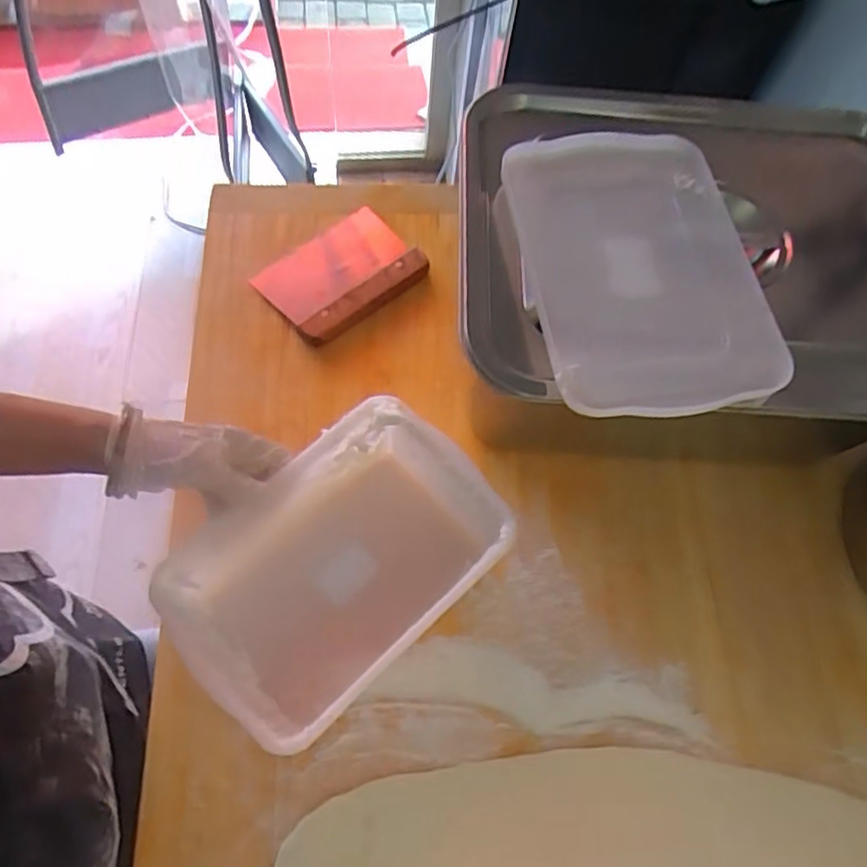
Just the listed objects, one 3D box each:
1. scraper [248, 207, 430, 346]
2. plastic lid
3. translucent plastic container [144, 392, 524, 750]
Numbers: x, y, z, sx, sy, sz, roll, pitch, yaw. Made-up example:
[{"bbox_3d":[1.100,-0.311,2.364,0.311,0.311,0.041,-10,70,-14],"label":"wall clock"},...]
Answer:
[{"bbox_3d":[-0.087,-0.155,0.613,0.138,0.029,0.097,-38,74,-17],"label":"scraper"},{"bbox_3d":[0.149,-0.122,0.473,0.158,0.021,0.238,-6,67,-6],"label":"plastic lid"},{"bbox_3d":[-0.069,0.101,0.482,0.225,0.100,0.149,-41,74,-18],"label":"translucent plastic container"}]

